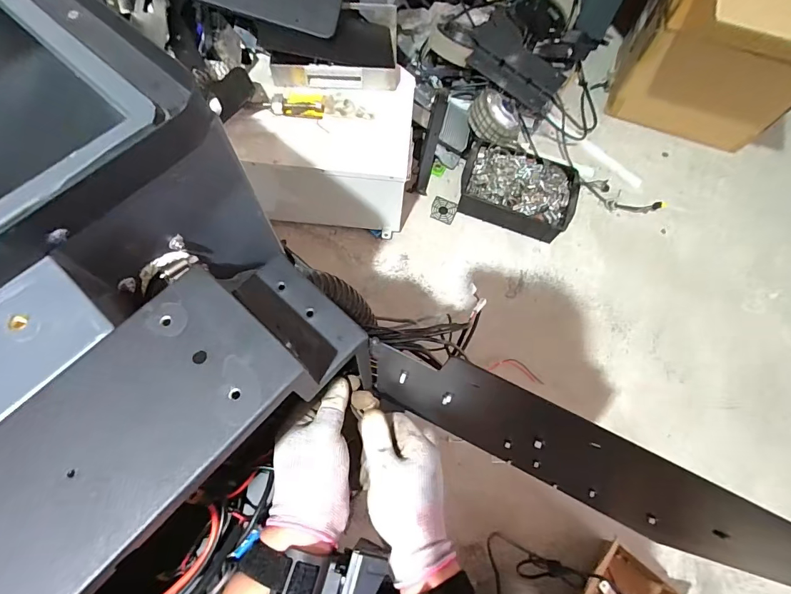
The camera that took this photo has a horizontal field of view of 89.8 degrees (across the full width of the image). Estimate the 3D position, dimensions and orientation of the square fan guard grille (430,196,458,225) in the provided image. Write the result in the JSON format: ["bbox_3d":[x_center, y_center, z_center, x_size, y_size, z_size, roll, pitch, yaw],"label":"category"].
[{"bbox_3d":[0.109,-0.197,0.902,0.055,0.005,0.055,19,78,9],"label":"square fan guard grille"}]

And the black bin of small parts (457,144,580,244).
[{"bbox_3d":[0.268,-0.235,0.884,0.250,0.070,0.169,21,68,6],"label":"black bin of small parts"}]

